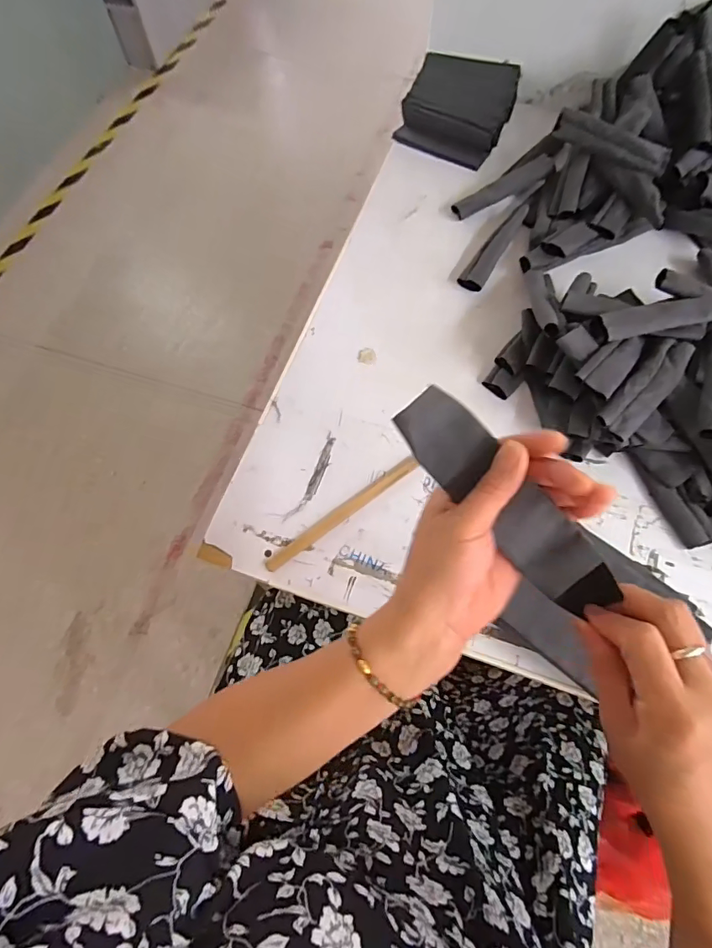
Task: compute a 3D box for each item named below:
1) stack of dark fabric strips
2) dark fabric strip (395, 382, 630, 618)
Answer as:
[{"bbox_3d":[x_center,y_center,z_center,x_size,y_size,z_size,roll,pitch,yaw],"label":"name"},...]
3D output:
[{"bbox_3d":[0.160,-0.576,0.762,0.154,0.049,0.185,21,68,10],"label":"stack of dark fabric strips"},{"bbox_3d":[0.092,0.018,0.296,0.042,0.007,0.167,-43,92,6],"label":"dark fabric strip"}]

